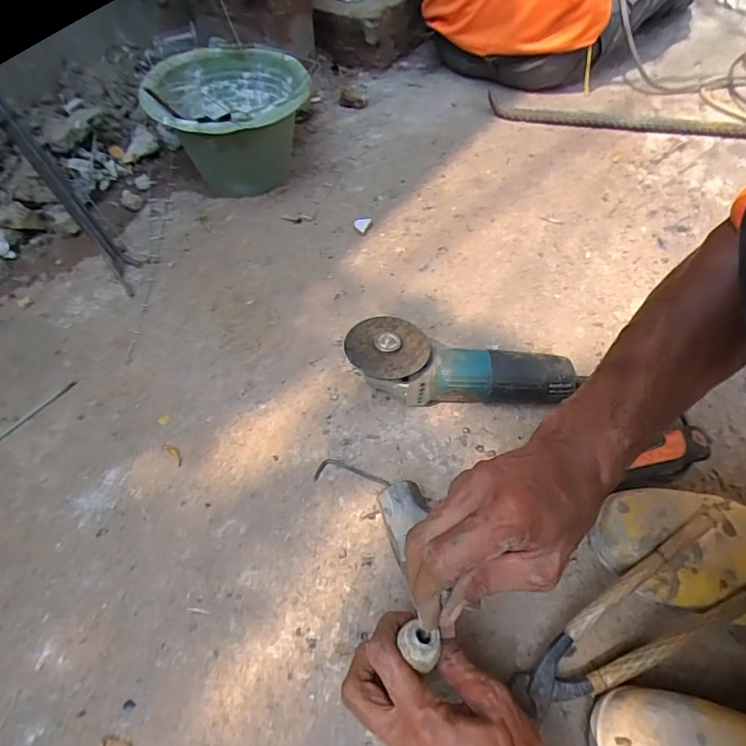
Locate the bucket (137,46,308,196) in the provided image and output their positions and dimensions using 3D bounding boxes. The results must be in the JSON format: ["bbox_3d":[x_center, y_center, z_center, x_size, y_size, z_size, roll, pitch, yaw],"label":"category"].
[{"bbox_3d":[-0.239,-0.425,0.819,0.259,0.175,0.256,-2,55,-1],"label":"bucket"}]

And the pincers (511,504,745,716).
[{"bbox_3d":[0.220,0.213,0.392,0.224,0.035,0.073,-33,60,-4],"label":"pincers"}]

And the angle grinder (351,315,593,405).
[{"bbox_3d":[0.099,0.004,0.543,0.259,0.091,0.089,8,55,6],"label":"angle grinder"}]

